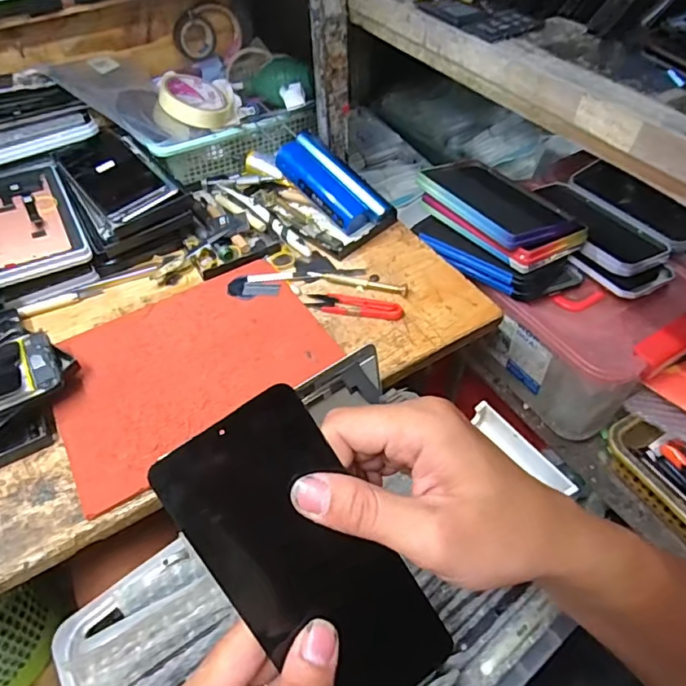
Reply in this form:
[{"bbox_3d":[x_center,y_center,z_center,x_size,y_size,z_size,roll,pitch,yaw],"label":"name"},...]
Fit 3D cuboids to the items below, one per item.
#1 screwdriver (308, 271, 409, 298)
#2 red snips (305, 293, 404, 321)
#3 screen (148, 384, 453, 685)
[{"bbox_3d":[0.016,-0.066,0.574,0.110,0.008,0.014,12,51,11],"label":"screwdriver"},{"bbox_3d":[0.012,-0.039,0.553,0.100,0.008,0.025,10,51,11],"label":"red snips"},{"bbox_3d":[-0.014,0.102,0.240,0.072,0.004,0.155,-32,97,-12],"label":"screen"}]

